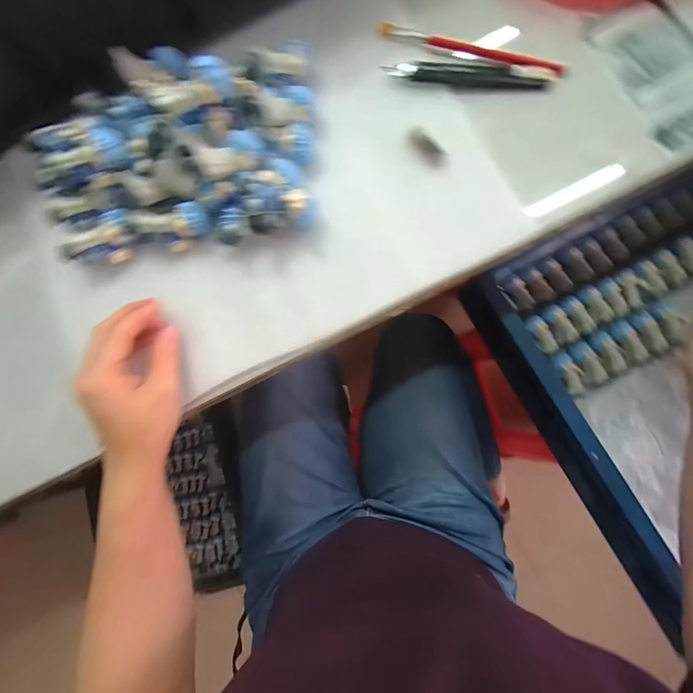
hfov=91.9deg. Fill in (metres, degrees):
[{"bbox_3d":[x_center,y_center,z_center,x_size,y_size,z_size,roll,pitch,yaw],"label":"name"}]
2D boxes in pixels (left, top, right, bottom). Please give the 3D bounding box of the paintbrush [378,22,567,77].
[{"bbox_3d":[0.109,-0.263,0.297,0.165,0.007,0.012,20,84,7],"label":"paintbrush"}]

